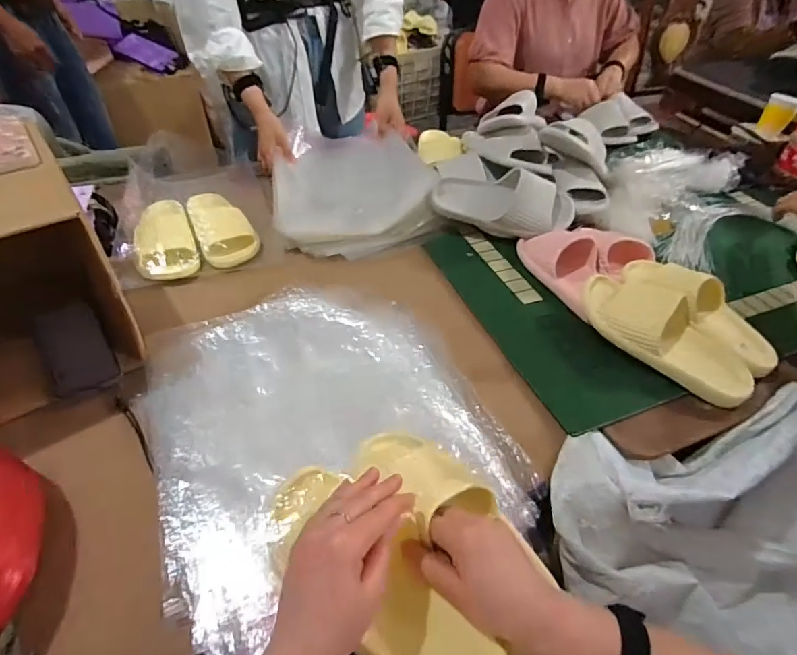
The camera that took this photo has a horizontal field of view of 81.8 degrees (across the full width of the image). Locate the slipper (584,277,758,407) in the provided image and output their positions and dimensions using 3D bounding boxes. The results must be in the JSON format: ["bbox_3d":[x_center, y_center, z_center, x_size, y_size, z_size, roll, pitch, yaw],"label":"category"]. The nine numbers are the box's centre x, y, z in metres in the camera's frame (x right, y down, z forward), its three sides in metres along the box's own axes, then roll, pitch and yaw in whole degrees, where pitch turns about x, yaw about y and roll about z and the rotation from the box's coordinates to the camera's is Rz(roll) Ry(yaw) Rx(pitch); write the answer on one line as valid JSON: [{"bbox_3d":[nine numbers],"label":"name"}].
[{"bbox_3d":[0.384,0.006,0.655,0.251,0.068,0.104,39,56,16],"label":"slipper"}]

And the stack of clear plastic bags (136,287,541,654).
[{"bbox_3d":[-0.100,0.105,0.587,0.390,0.030,0.444,-20,50,-19],"label":"stack of clear plastic bags"}]

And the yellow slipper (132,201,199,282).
[{"bbox_3d":[-0.416,-0.163,0.810,0.099,0.056,0.188,-18,49,-18],"label":"yellow slipper"}]

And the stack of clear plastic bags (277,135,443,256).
[{"bbox_3d":[-0.103,-0.305,0.986,0.324,0.086,0.441,-8,41,-5],"label":"stack of clear plastic bags"}]

